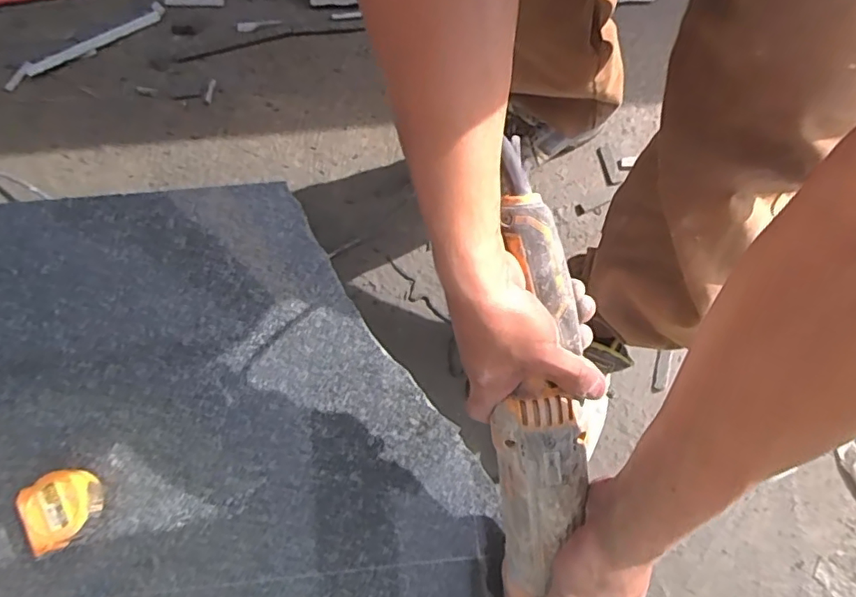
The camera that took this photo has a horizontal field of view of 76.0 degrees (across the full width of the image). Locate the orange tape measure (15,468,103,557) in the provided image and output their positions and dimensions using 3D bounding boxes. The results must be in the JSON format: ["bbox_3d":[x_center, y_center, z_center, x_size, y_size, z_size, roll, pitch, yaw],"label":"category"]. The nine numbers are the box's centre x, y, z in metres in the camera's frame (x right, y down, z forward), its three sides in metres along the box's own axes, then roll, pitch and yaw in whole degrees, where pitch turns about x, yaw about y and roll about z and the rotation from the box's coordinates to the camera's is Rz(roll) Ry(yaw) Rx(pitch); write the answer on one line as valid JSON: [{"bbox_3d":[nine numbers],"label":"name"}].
[{"bbox_3d":[-0.309,0.177,0.469,0.060,0.034,0.056,-36,75,-14],"label":"orange tape measure"}]

